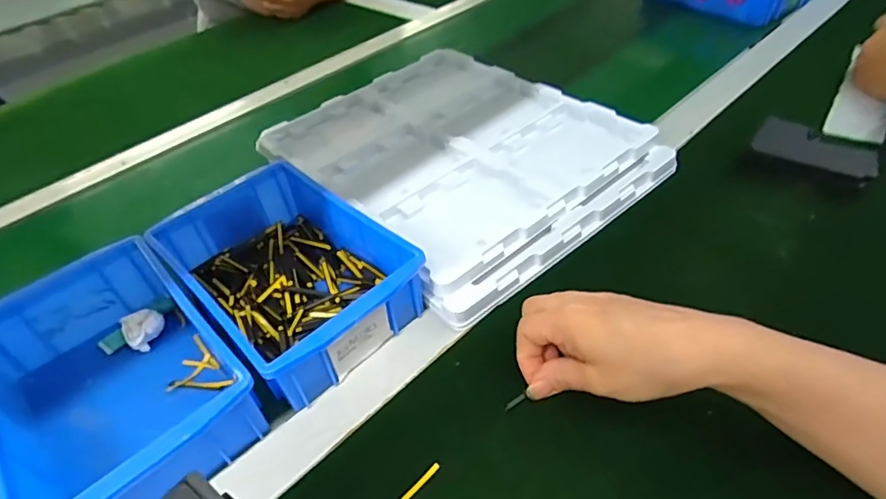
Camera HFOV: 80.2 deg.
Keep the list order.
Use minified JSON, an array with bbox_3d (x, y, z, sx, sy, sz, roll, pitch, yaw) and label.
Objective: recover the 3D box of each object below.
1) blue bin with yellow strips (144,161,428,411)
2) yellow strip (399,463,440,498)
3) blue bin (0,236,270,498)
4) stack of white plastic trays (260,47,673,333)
[{"bbox_3d":[-0.122,0.017,0.419,0.132,0.061,0.205,-38,52,-27],"label":"blue bin with yellow strips"},{"bbox_3d":[-0.017,0.142,0.315,0.038,0.004,0.005,-36,50,-27],"label":"yellow strip"},{"bbox_3d":[-0.225,0.088,0.358,0.132,0.060,0.205,-36,51,-26],"label":"blue bin"},{"bbox_3d":[0.009,-0.104,0.553,0.302,0.030,0.352,-35,50,-27],"label":"stack of white plastic trays"}]

